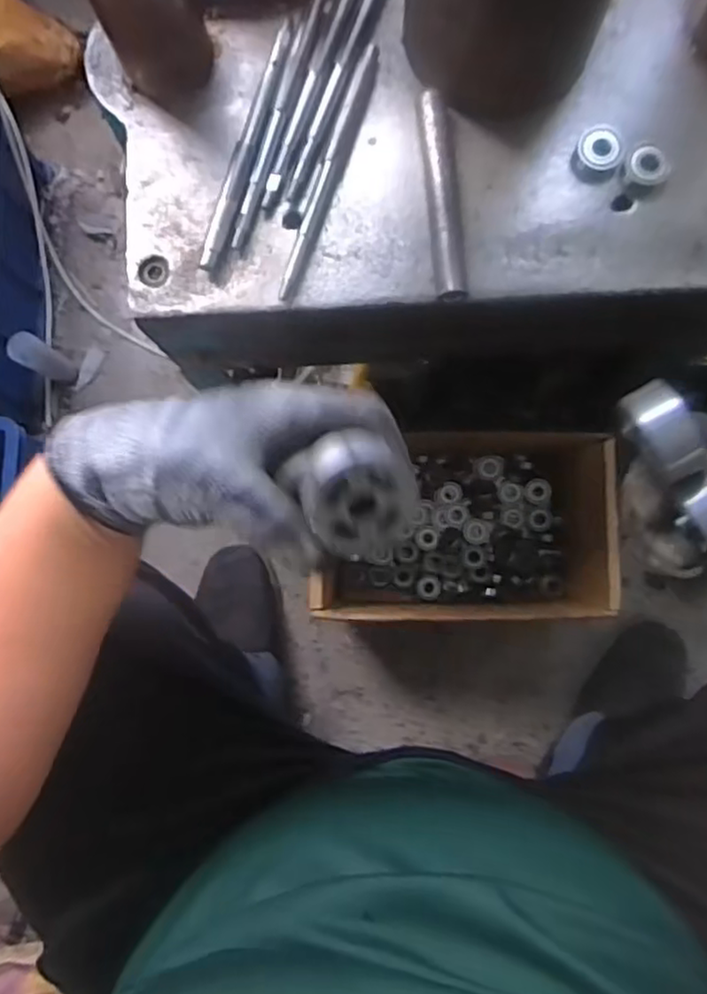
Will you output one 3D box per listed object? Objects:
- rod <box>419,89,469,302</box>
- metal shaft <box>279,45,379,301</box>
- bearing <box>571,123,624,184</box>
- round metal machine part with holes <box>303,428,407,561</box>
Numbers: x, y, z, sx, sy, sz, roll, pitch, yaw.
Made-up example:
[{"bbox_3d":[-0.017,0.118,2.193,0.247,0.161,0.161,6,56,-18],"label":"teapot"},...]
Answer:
[{"bbox_3d":[0.060,-0.199,0.443,0.020,0.021,0.137,-6,84,1],"label":"rod"},{"bbox_3d":[-0.017,-0.222,0.455,0.010,0.014,0.184,19,85,4],"label":"metal shaft"},{"bbox_3d":[0.165,-0.232,0.449,0.030,0.016,0.033,12,85,3],"label":"bearing"},{"bbox_3d":[0.000,-0.002,0.311,0.044,0.032,0.053,-17,121,-6],"label":"round metal machine part with holes"}]

